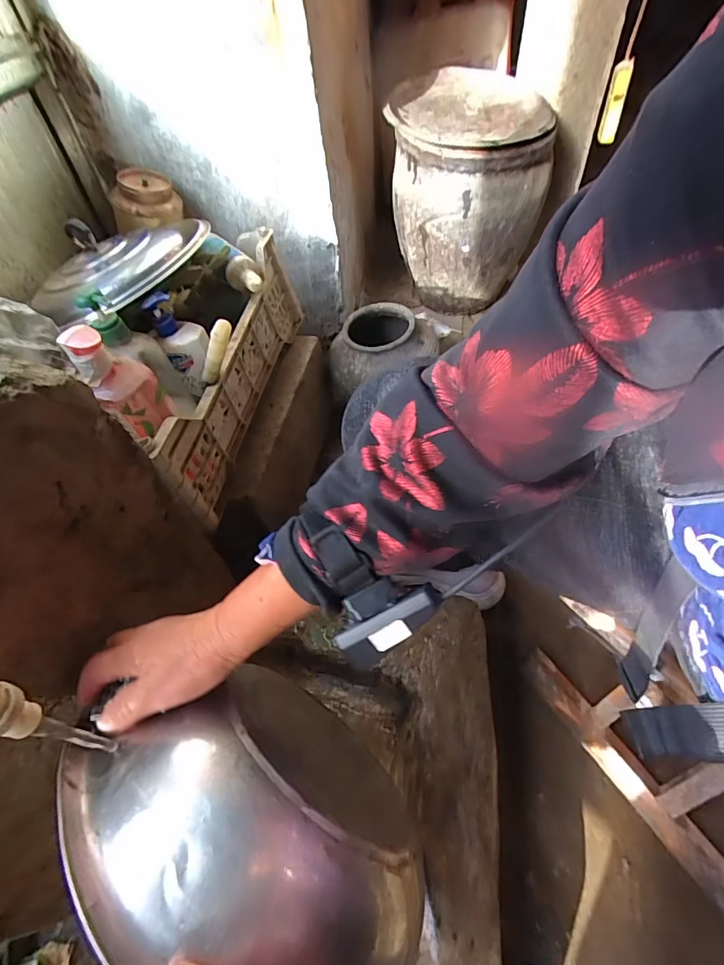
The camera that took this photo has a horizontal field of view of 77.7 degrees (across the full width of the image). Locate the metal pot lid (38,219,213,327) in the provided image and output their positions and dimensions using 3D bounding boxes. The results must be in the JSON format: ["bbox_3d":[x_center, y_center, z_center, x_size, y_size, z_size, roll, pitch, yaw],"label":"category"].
[{"bbox_3d":[-0.358,-0.323,0.647,0.215,0.060,0.219,-3,52,3],"label":"metal pot lid"}]

